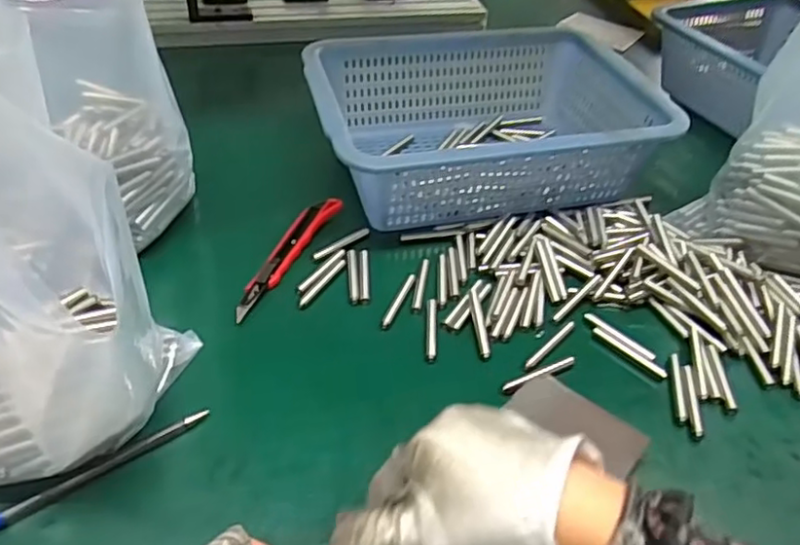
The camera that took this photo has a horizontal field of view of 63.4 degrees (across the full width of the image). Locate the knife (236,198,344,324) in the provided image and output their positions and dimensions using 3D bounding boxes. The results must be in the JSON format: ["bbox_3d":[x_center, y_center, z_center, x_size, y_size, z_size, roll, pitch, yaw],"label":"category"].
[{"bbox_3d":[-0.094,-0.017,0.525,0.028,0.012,0.151,18,43,17],"label":"knife"}]

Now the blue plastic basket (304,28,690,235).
[{"bbox_3d":[0.072,-0.139,0.621,0.303,0.098,0.239,-7,41,-10],"label":"blue plastic basket"}]

